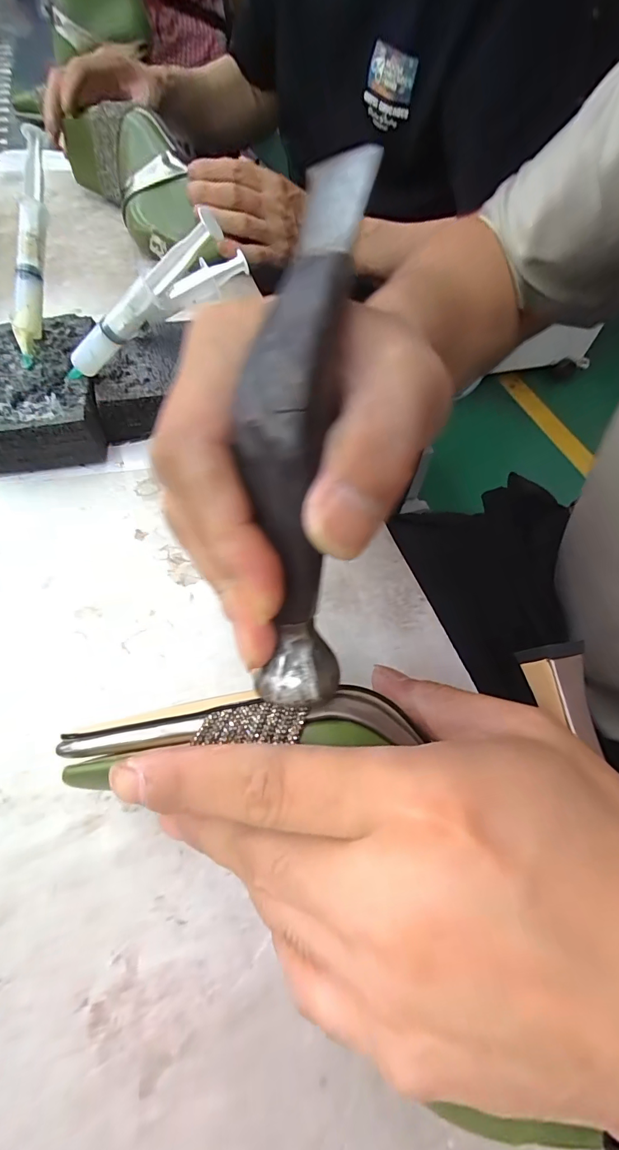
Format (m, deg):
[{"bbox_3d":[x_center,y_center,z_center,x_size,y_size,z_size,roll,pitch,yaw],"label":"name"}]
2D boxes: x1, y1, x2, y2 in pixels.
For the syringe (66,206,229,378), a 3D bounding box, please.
[{"bbox_3d":[-0.105,-0.154,0.249,0.136,0.018,0.012,-24,48,30],"label":"syringe"}]

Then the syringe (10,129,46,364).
[{"bbox_3d":[-0.187,-0.215,0.284,0.016,0.139,0.015,12,12,7],"label":"syringe"}]

